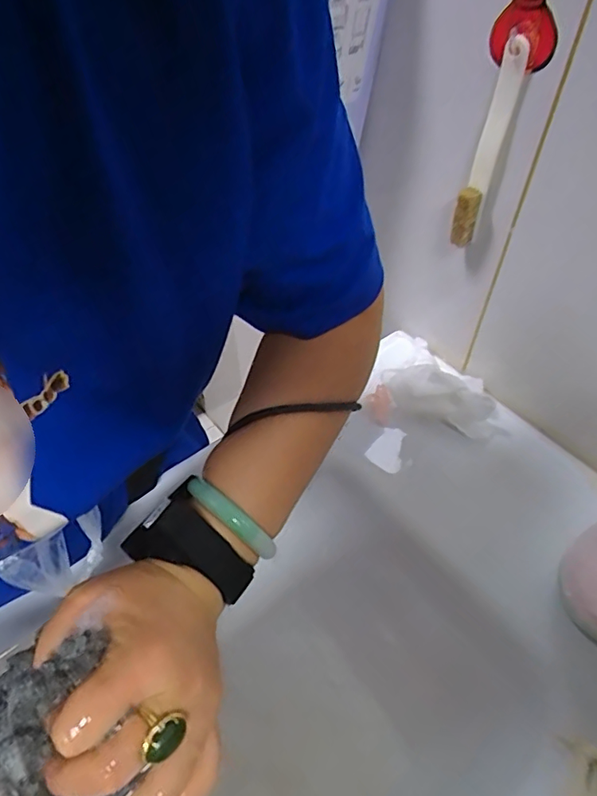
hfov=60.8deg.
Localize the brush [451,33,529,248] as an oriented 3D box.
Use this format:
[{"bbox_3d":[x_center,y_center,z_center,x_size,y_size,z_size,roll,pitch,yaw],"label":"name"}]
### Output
[{"bbox_3d":[0.153,-0.200,0.419,0.025,0.152,0.023,17,52,15],"label":"brush"}]

